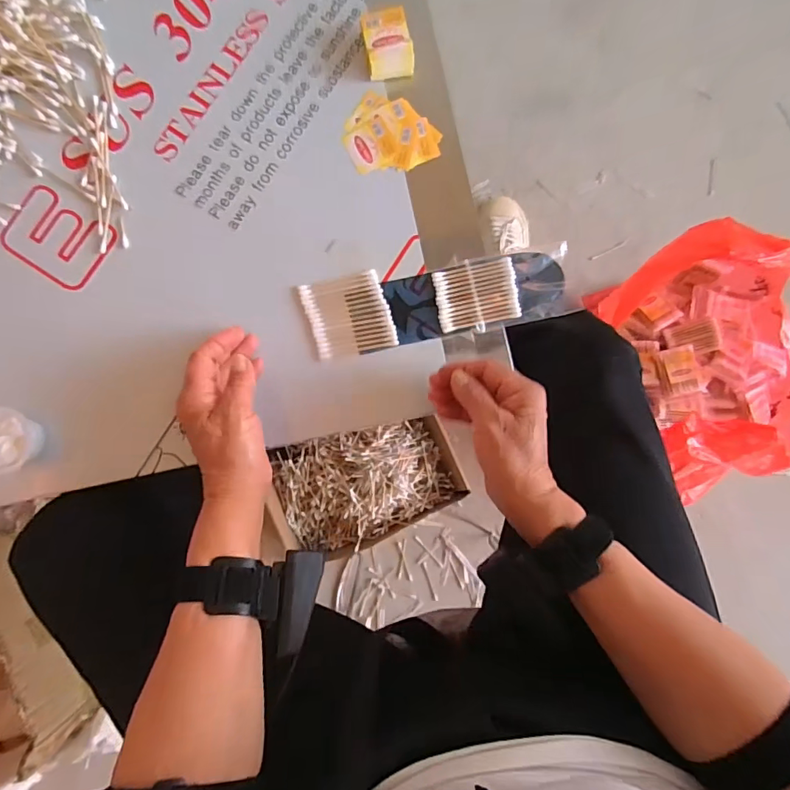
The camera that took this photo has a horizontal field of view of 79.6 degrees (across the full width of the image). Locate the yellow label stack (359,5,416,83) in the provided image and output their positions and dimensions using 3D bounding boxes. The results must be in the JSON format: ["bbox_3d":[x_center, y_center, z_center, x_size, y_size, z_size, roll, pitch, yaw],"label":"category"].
[{"bbox_3d":[-0.006,-0.317,0.430,0.041,0.022,0.052,-12,87,-2],"label":"yellow label stack"}]

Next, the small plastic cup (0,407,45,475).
[{"bbox_3d":[-0.328,0.038,0.403,0.048,0.031,0.053,18,86,0],"label":"small plastic cup"}]

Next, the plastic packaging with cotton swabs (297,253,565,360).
[{"bbox_3d":[0.036,-0.085,0.428,0.227,0.009,0.069,-10,87,-2],"label":"plastic packaging with cotton swabs"}]

